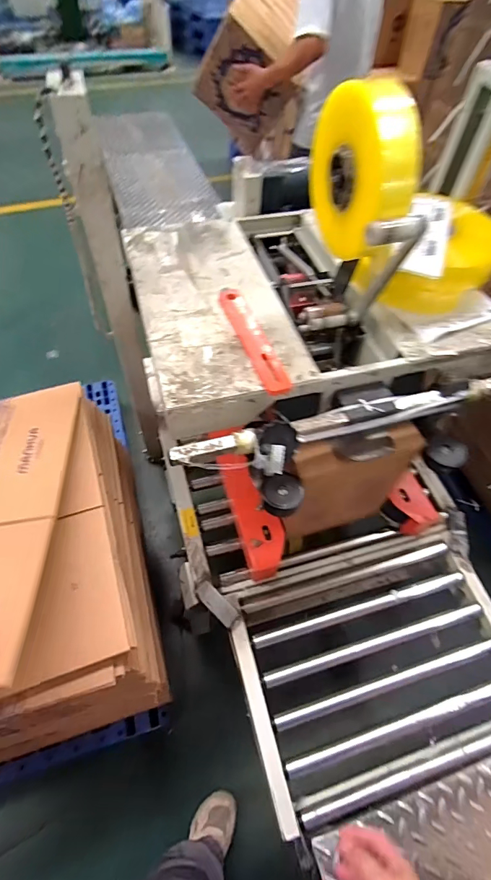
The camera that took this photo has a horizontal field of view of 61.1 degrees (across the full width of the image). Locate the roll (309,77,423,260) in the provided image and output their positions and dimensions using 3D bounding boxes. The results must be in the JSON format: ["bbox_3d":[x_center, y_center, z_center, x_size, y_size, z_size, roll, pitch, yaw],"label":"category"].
[{"bbox_3d":[0.166,-0.378,0.590,0.068,0.201,0.222,-12,55,-10],"label":"roll"}]

